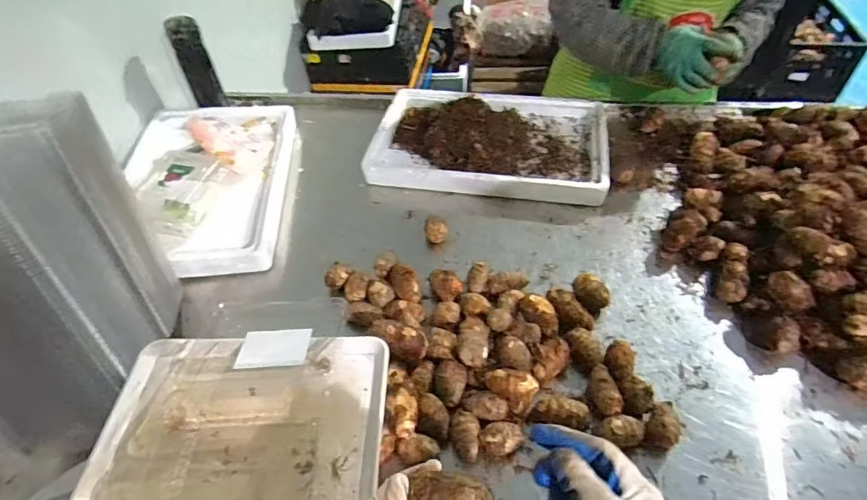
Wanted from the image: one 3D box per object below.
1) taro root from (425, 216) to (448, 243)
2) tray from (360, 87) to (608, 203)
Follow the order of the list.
[{"bbox_3d":[0.006,-0.034,0.839,0.038,0.028,0.048,-2,48,3],"label":"taro root"},{"bbox_3d":[0.116,-0.248,0.986,0.456,0.089,0.340,7,49,10],"label":"tray"}]

